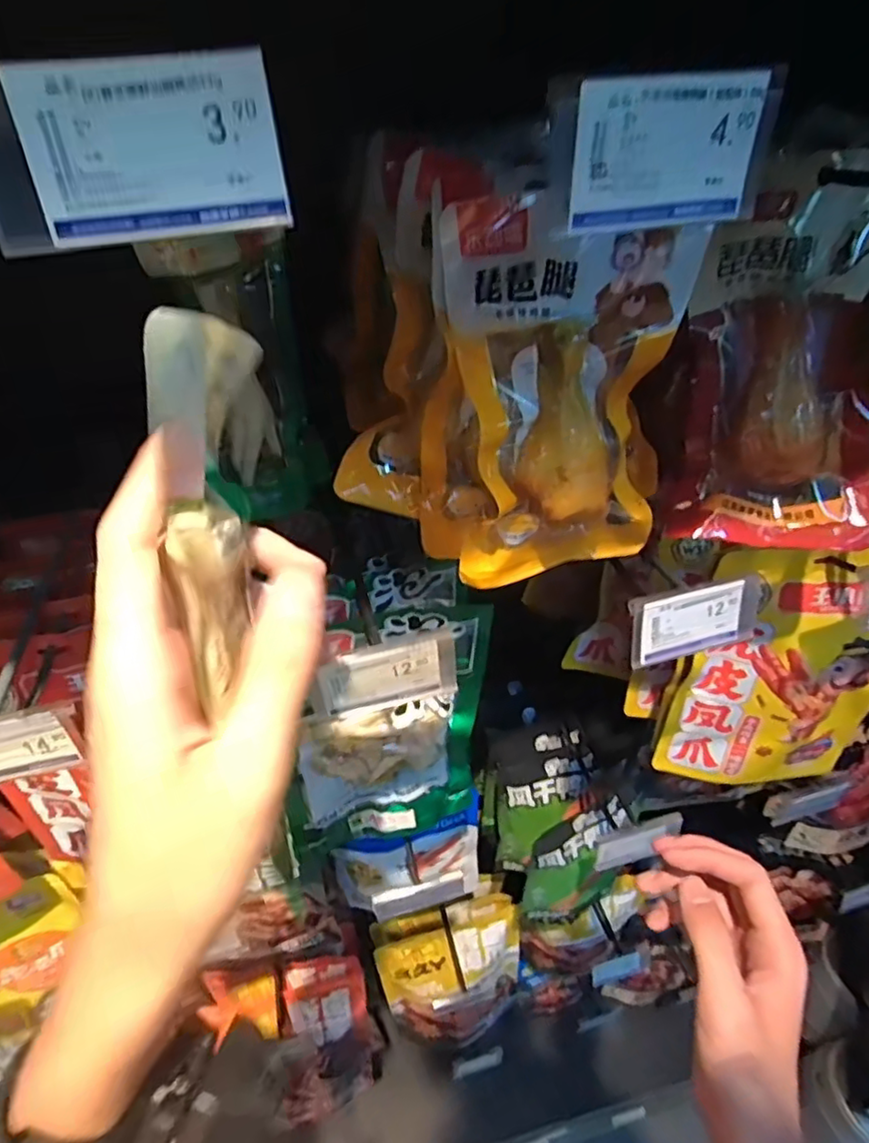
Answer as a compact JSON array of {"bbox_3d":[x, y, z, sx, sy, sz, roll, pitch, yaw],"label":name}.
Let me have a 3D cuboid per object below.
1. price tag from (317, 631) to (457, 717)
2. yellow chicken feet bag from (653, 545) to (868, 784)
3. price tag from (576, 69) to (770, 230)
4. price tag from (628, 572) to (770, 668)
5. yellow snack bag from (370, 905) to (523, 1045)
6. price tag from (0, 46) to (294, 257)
[{"bbox_3d":[-0.026,0.057,0.341,0.075,0.042,0.008,-11,43,-11],"label":"price tag"},{"bbox_3d":[0.289,0.077,0.505,0.158,0.250,0.057,-1,42,0],"label":"yellow chicken feet bag"},{"bbox_3d":[0.076,-0.136,0.204,0.066,0.040,0.004,-12,41,-11],"label":"price tag"},{"bbox_3d":[0.157,0.027,0.371,0.087,0.046,0.009,-11,24,-12],"label":"price tag"},{"bbox_3d":[0.032,0.590,0.896,0.194,0.240,0.106,-16,44,-17],"label":"yellow snack bag"},{"bbox_3d":[-0.083,-0.114,0.170,0.079,0.042,0.004,-11,25,-9],"label":"price tag"}]

